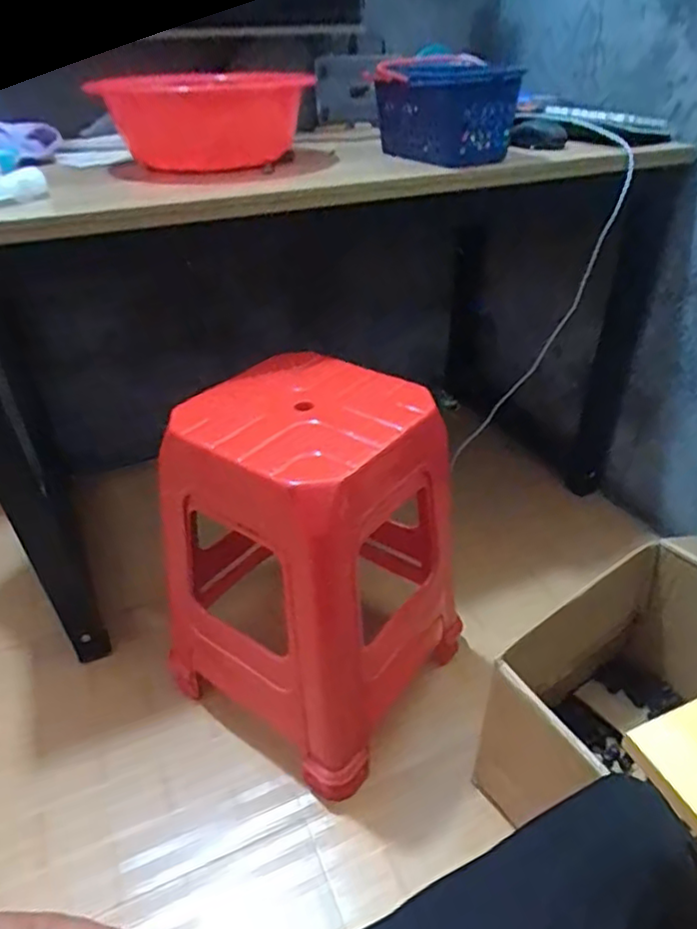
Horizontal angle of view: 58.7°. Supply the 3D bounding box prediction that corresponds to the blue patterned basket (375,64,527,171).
[{"bbox_3d":[0.144,-0.525,0.931,0.136,0.119,0.200,-24,41,-28],"label":"blue patterned basket"}]

